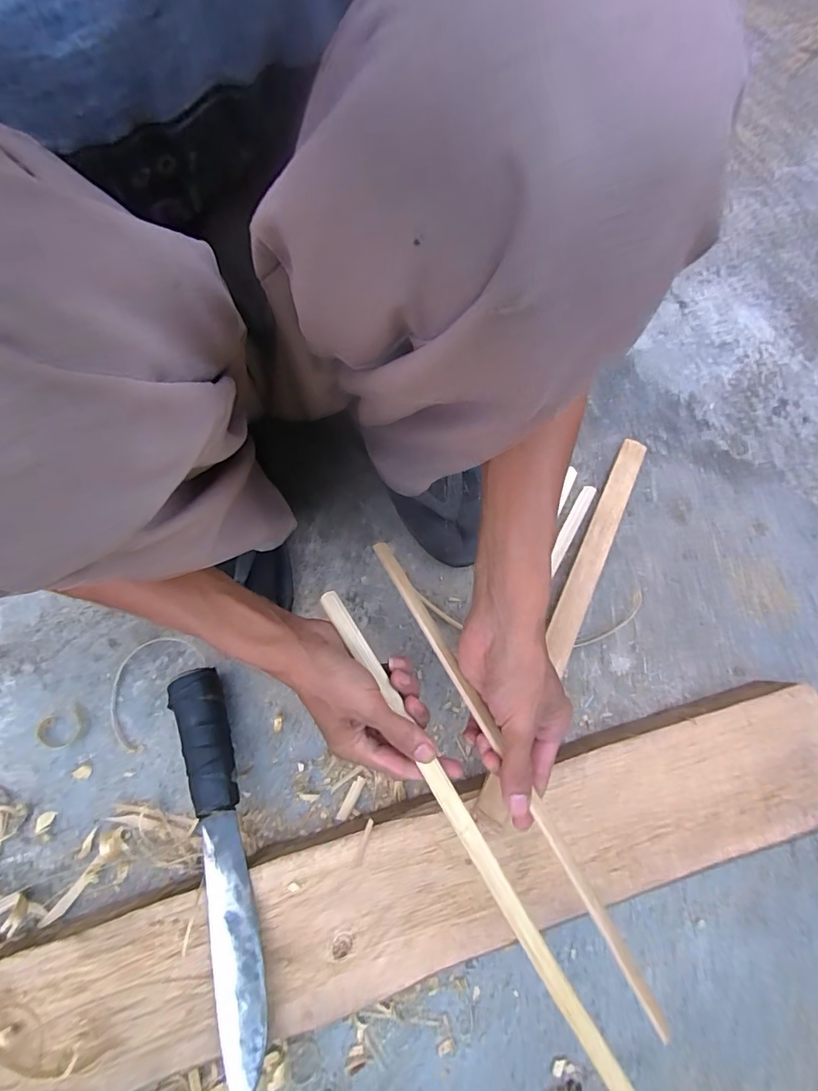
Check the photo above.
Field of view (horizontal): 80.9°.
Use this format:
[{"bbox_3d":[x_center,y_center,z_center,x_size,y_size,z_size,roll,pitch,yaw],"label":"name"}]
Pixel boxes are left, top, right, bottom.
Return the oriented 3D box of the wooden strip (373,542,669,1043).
[{"bbox_3d":[0.069,0.151,0.352,0.014,0.007,0.367,-29,75,-8],"label":"wooden strip"}]

